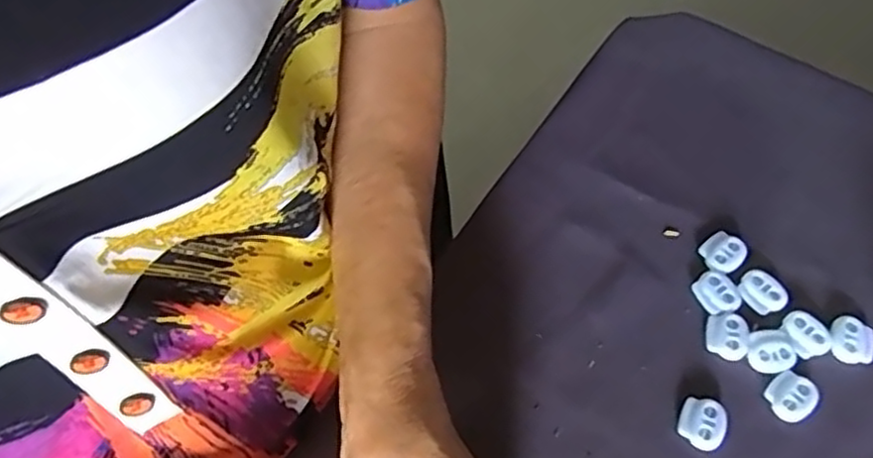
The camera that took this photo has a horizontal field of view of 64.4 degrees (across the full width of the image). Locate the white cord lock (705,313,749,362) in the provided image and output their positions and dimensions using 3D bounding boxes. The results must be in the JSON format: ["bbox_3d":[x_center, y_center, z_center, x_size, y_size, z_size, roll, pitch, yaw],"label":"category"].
[{"bbox_3d":[0.137,0.050,0.327,0.018,0.004,0.022,13,63,9],"label":"white cord lock"}]

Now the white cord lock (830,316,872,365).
[{"bbox_3d":[0.194,0.052,0.325,0.019,0.006,0.021,7,62,6],"label":"white cord lock"}]

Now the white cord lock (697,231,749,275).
[{"bbox_3d":[0.144,0.012,0.347,0.021,0.005,0.020,-36,66,-16],"label":"white cord lock"}]

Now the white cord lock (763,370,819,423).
[{"bbox_3d":[0.160,0.076,0.313,0.022,0.005,0.020,-35,66,-16],"label":"white cord lock"}]

